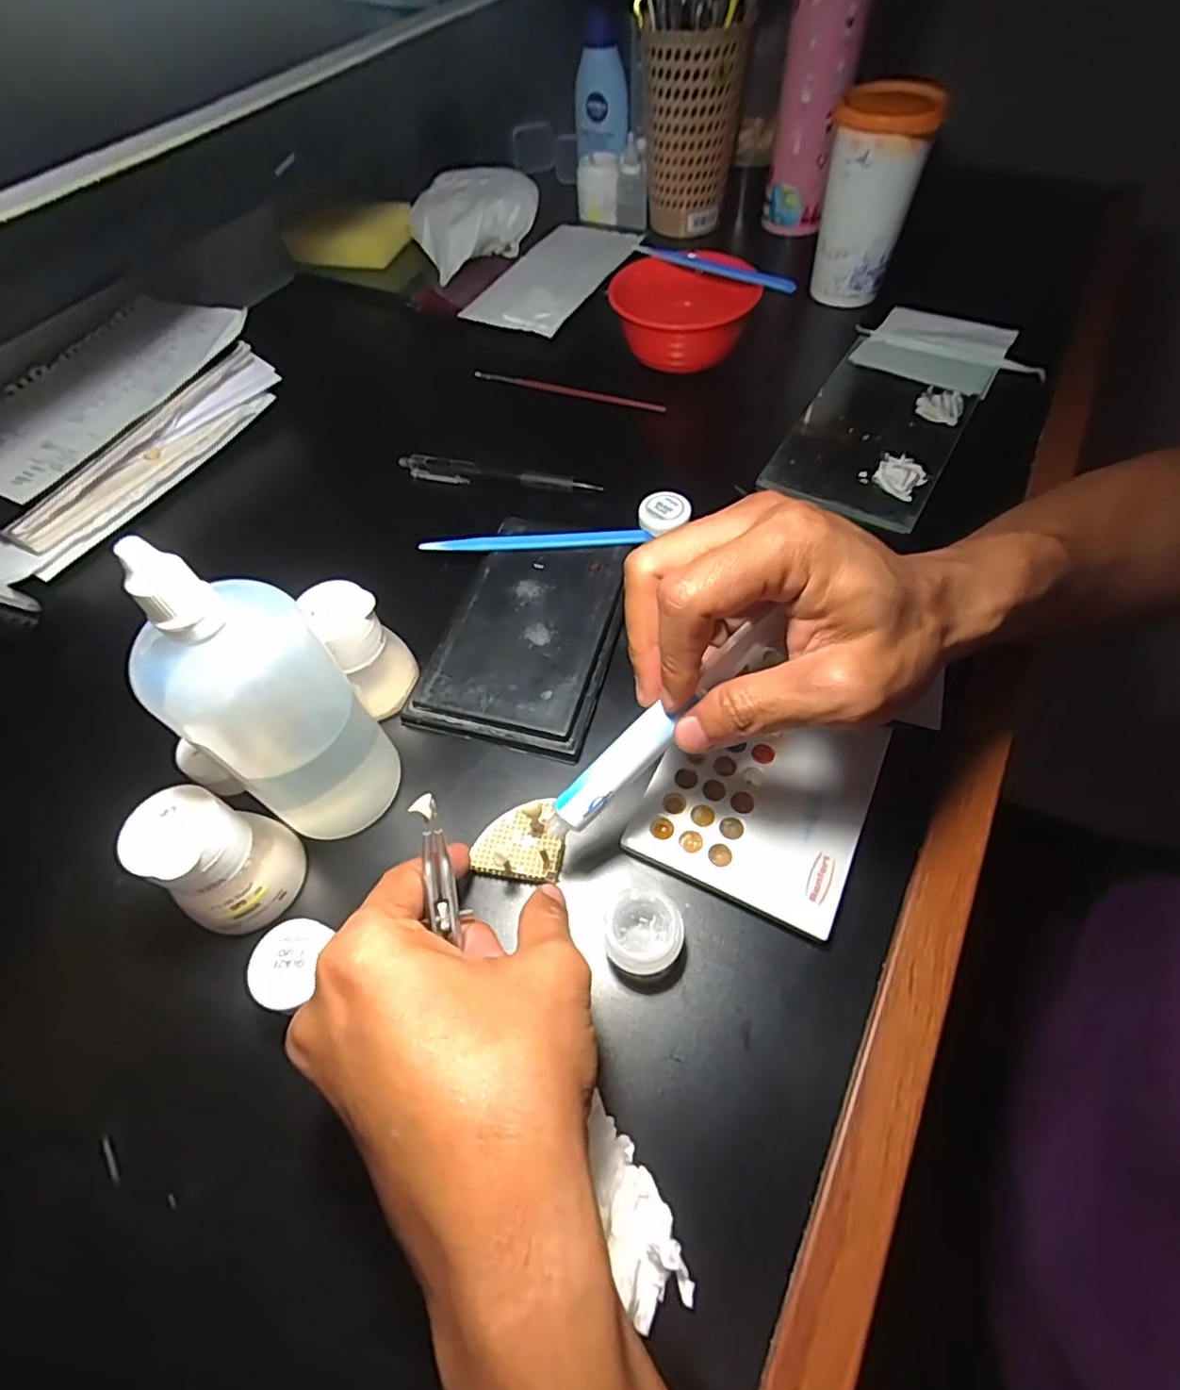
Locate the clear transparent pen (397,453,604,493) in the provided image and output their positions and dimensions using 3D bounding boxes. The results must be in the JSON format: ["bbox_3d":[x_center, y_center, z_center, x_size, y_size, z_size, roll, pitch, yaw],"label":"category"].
[{"bbox_3d":[-0.065,-0.150,0.429,0.144,0.013,0.013,13,59,11],"label":"clear transparent pen"}]

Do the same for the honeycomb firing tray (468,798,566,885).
[{"bbox_3d":[-0.031,0.065,0.284,0.040,0.006,0.037,8,58,8],"label":"honeycomb firing tray"}]

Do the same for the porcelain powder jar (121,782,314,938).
[{"bbox_3d":[-0.154,0.068,0.261,0.042,0.058,0.046,-1,57,2],"label":"porcelain powder jar"}]

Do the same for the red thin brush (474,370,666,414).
[{"bbox_3d":[-0.018,-0.236,0.485,0.159,0.008,0.006,19,60,14],"label":"red thin brush"}]

